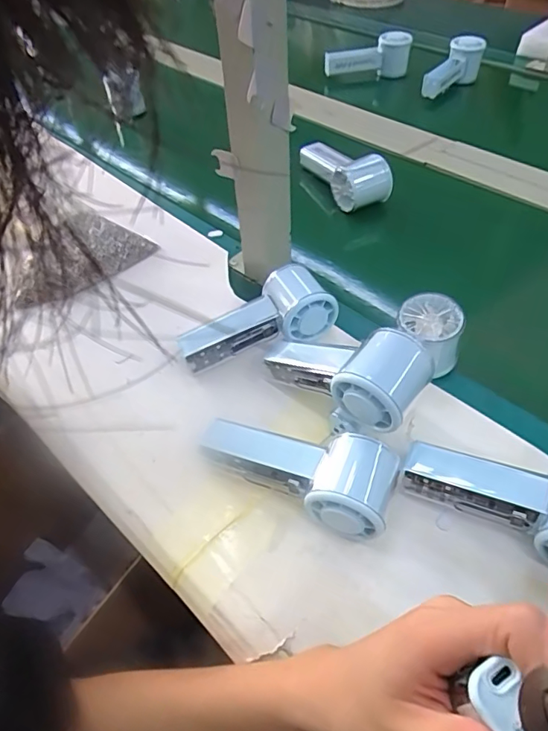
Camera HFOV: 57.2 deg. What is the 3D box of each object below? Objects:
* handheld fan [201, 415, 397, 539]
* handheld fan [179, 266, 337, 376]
[{"bbox_3d":[0.013,0.076,0.382,0.151,0.055,0.057,15,53,16],"label":"handheld fan"},{"bbox_3d":[-0.019,-0.040,0.471,0.139,0.045,0.067,-29,55,-19],"label":"handheld fan"}]

